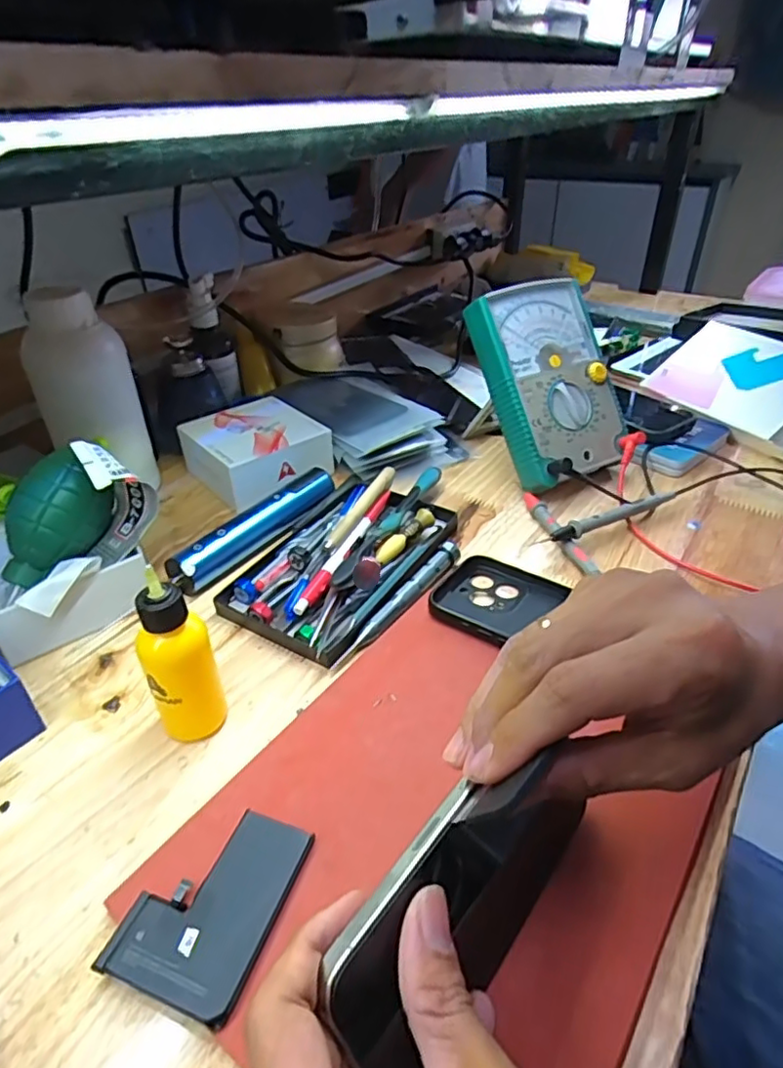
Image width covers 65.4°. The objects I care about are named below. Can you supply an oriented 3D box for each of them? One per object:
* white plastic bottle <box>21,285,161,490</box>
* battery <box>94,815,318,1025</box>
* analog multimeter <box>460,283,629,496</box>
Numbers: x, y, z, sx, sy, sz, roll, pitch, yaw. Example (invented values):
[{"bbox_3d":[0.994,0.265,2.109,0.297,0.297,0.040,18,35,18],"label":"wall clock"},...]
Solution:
[{"bbox_3d":[-0.240,-0.115,0.485,0.070,0.147,0.060,-6,37,-7],"label":"white plastic bottle"},{"bbox_3d":[-0.075,0.153,0.258,0.058,0.004,0.075,15,39,16],"label":"battery"},{"bbox_3d":[0.135,-0.129,0.517,0.104,0.165,0.034,-21,2,-18],"label":"analog multimeter"}]

